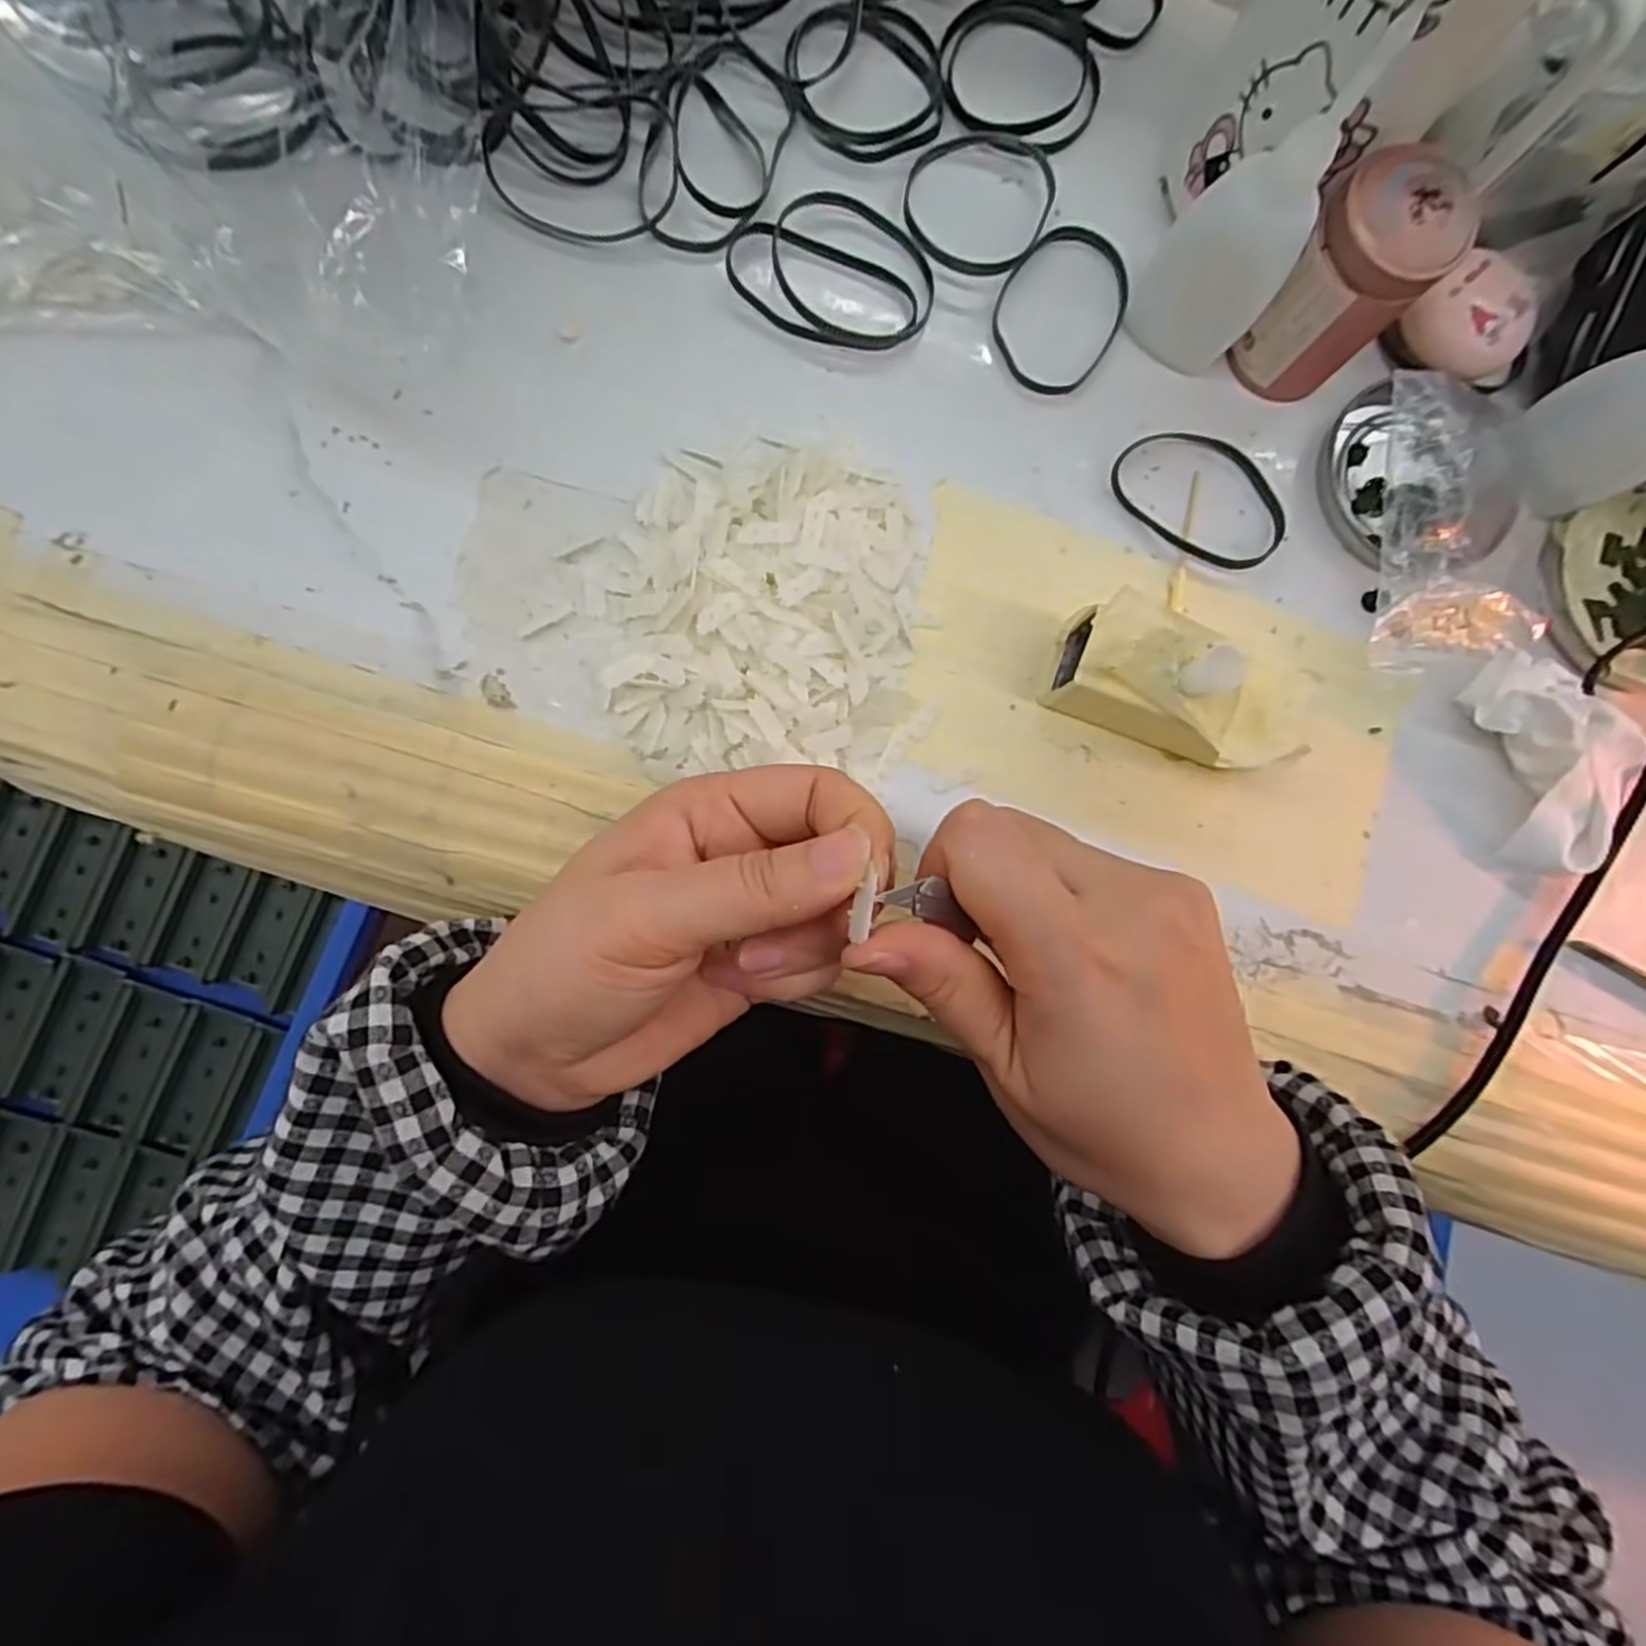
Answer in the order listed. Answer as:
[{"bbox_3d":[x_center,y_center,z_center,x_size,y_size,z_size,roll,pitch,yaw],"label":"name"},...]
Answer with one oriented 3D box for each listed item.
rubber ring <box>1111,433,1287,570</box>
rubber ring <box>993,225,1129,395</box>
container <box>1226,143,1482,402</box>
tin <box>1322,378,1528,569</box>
[{"bbox_3d":[0.149,-0.128,0.294,0.071,0.008,0.046,38,85,-2],"label":"rubber ring"},{"bbox_3d":[0.094,-0.202,0.295,0.048,0.004,0.070,32,85,-2],"label":"rubber ring"},{"bbox_3d":[0.187,-0.194,0.272,0.045,0.065,0.042,0,87,-4],"label":"container"},{"bbox_3d":[0.239,-0.133,0.294,0.075,0.017,0.073,0,87,-4],"label":"tin"}]

